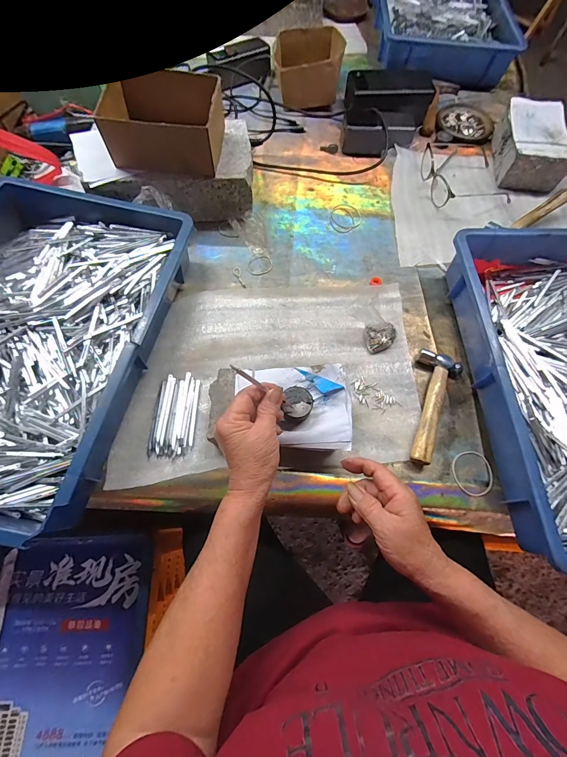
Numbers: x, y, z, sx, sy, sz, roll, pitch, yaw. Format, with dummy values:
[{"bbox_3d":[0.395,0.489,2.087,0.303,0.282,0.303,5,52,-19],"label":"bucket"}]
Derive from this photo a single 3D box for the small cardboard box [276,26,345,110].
[{"bbox_3d":[0.053,-0.637,0.693,0.130,0.064,0.138,-3,67,-4],"label":"small cardboard box"}]

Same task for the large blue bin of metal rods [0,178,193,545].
[{"bbox_3d":[-0.312,-0.053,0.422,0.283,0.072,0.418,12,67,3],"label":"large blue bin of metal rods"}]

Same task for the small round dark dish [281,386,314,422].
[{"bbox_3d":[0.017,0.028,0.390,0.034,0.026,0.038,19,67,6],"label":"small round dark dish"}]

